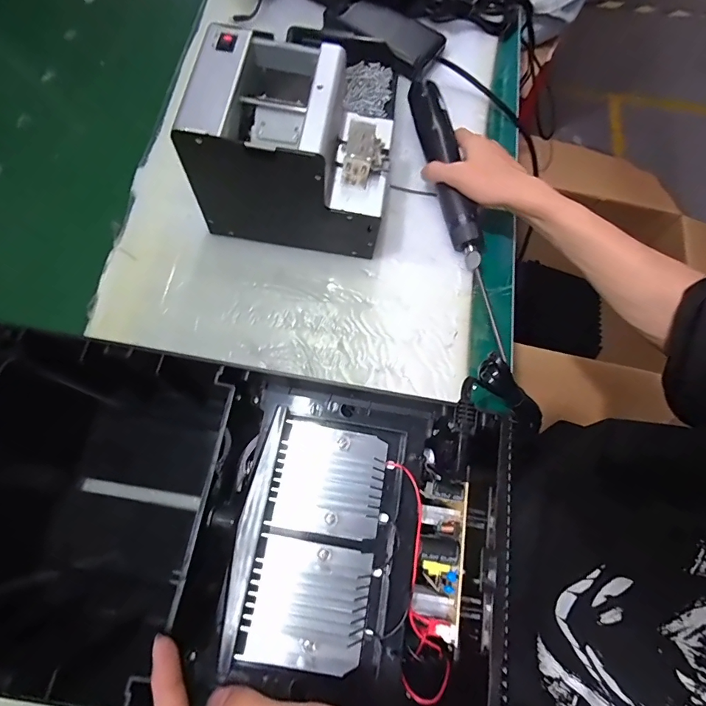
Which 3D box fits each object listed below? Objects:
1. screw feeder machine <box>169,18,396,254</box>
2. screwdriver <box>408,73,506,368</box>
[{"bbox_3d":[-0.054,-0.198,0.411,0.174,0.143,0.129,8,72,0],"label":"screw feeder machine"},{"bbox_3d":[0.116,-0.155,0.460,0.035,0.037,0.323,-12,82,-7],"label":"screwdriver"}]

